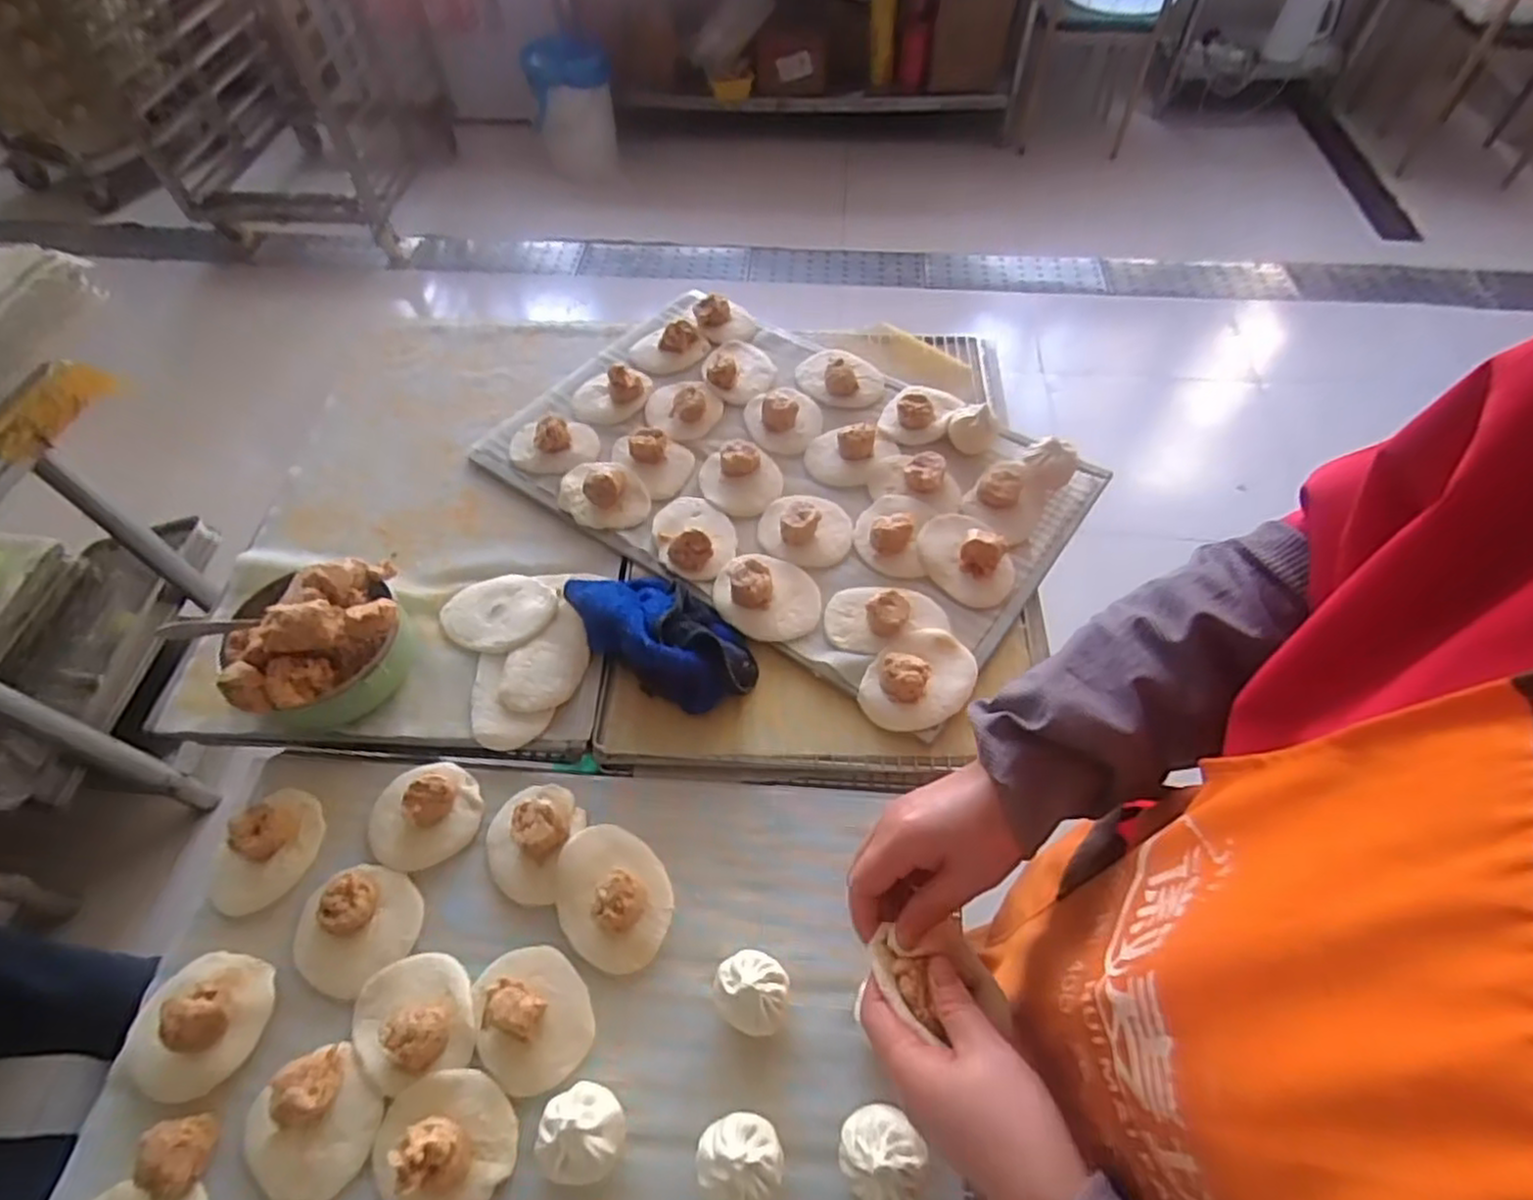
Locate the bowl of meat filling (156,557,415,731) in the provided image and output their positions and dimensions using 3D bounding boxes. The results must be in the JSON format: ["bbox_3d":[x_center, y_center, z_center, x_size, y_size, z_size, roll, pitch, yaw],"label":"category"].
[{"bbox_3d":[-0.390,0.024,0.629,0.131,0.136,0.138,-1,56,2],"label":"bowl of meat filling"}]

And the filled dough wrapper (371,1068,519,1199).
[{"bbox_3d":[-0.214,0.350,0.467,0.088,0.033,0.075,-8,56,-3],"label":"filled dough wrapper"}]

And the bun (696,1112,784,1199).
[{"bbox_3d":[-0.016,0.357,0.461,0.050,0.046,0.050,-1,56,1],"label":"bun"}]

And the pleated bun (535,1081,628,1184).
[{"bbox_3d":[-0.119,0.346,0.470,0.052,0.047,0.051,-1,56,2],"label":"pleated bun"}]

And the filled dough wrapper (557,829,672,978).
[{"bbox_3d":[-0.121,0.224,0.556,0.084,0.035,0.103,-38,62,-21],"label":"filled dough wrapper"}]

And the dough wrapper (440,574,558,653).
[{"bbox_3d":[-0.262,0.013,0.703,0.114,0.007,0.085,-4,55,12],"label":"dough wrapper"}]

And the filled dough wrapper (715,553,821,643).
[{"bbox_3d":[0.000,-0.011,0.688,0.099,0.035,0.091,5,56,7],"label":"filled dough wrapper"}]

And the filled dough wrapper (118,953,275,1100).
[{"bbox_3d":[-0.407,0.297,0.505,0.086,0.044,0.098,22,60,17],"label":"filled dough wrapper"}]

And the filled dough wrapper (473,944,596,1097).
[{"bbox_3d":[-0.172,0.292,0.510,0.076,0.037,0.094,-37,61,-20],"label":"filled dough wrapper"}]

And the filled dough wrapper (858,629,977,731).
[{"bbox_3d":[0.137,0.067,0.632,0.114,0.033,0.073,-35,61,-19],"label":"filled dough wrapper"}]

